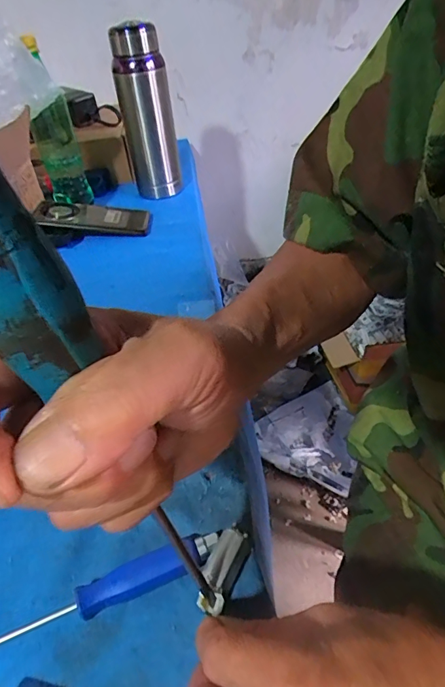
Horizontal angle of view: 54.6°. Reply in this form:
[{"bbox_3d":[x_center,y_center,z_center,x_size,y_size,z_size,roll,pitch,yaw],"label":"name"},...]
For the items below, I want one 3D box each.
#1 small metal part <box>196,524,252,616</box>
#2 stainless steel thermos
[{"bbox_3d":[0.002,0.138,0.266,0.018,0.019,0.051,14,46,20],"label":"small metal part"},{"bbox_3d":[-0.119,-0.358,0.687,0.080,0.238,0.070,-10,42,-4],"label":"stainless steel thermos"}]

